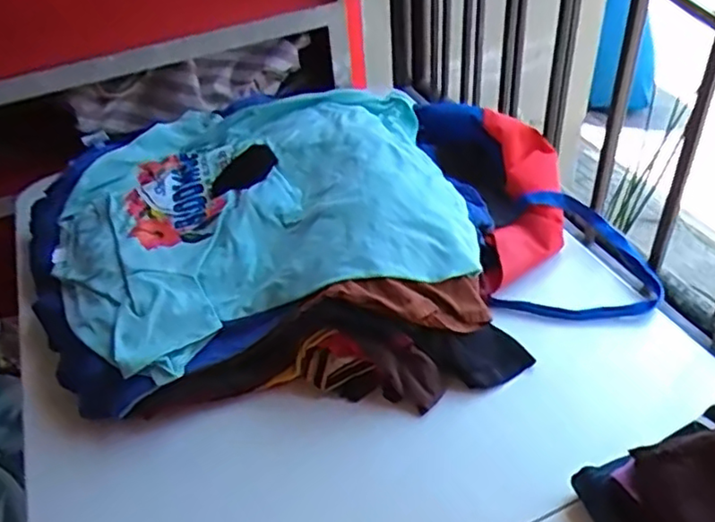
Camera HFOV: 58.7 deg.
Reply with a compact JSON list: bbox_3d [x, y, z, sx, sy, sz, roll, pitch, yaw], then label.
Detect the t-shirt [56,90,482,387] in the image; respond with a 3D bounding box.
[{"bbox_3d":[-0.142,-0.088,0.849,0.498,0.088,0.456,-15,41,-10],"label":"t-shirt"}]

